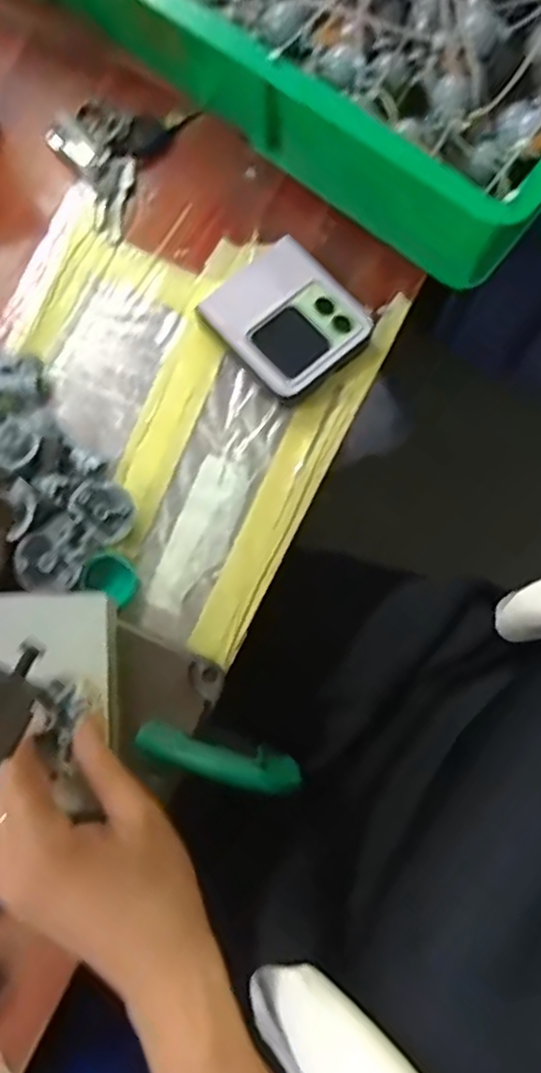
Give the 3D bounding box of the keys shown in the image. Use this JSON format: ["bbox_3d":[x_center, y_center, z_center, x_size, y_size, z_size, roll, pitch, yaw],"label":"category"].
[{"bbox_3d":[-0.107,-0.263,0.458,0.075,0.013,0.111,30,80,6],"label":"keys"}]

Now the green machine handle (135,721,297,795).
[{"bbox_3d":[-0.026,0.116,0.363,0.086,0.057,0.016,15,79,3],"label":"green machine handle"}]

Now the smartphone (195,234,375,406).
[{"bbox_3d":[0.010,-0.133,0.426,0.080,0.022,0.083,-42,81,-8],"label":"smartphone"}]

